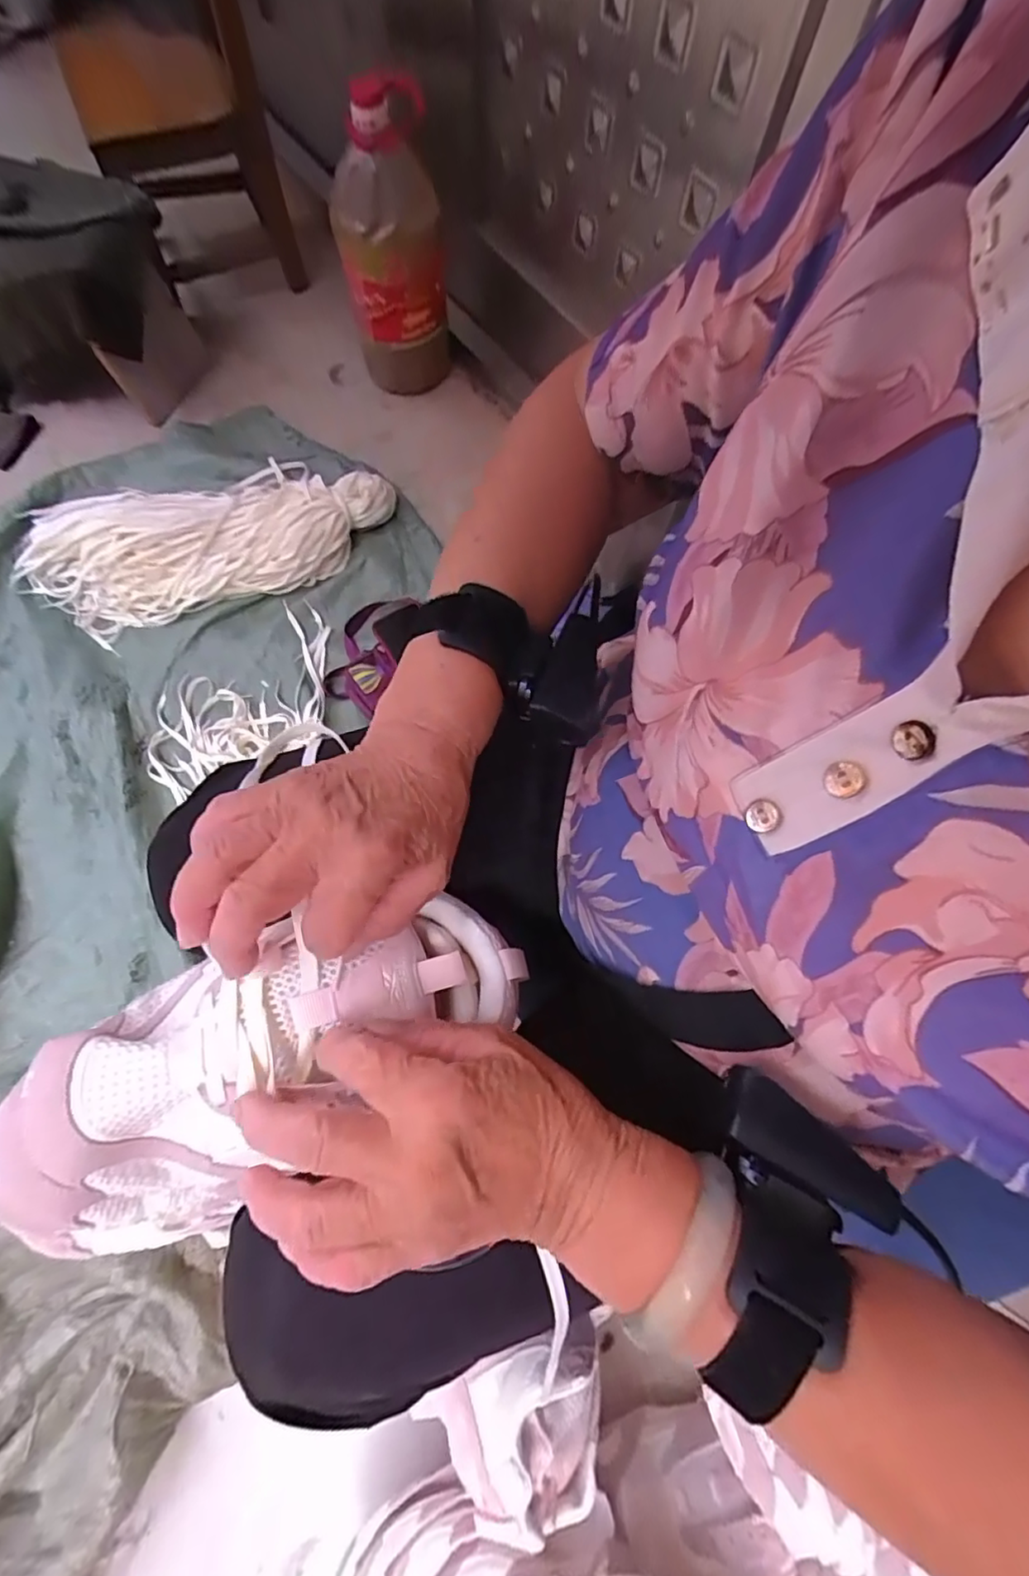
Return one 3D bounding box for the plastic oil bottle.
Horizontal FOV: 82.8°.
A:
[{"bbox_3d":[-0.188,-0.822,0.890,0.156,0.355,0.135,-7,70,-7],"label":"plastic oil bottle"}]

